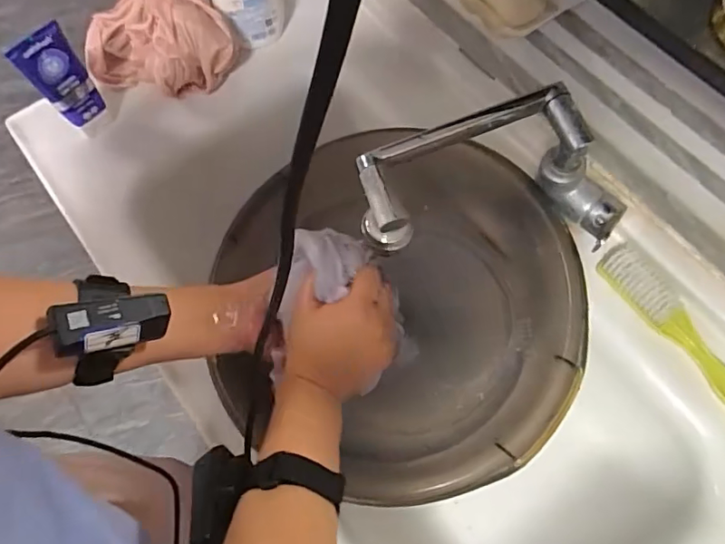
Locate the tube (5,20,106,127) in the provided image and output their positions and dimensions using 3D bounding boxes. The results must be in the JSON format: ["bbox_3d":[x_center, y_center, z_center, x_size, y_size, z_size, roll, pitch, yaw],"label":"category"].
[{"bbox_3d":[-0.328,-0.206,0.582,0.055,0.135,0.019,-38,71,-13],"label":"tube"}]

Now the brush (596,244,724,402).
[{"bbox_3d":[0.325,0.070,0.514,0.037,0.024,0.230,-33,70,-11],"label":"brush"}]

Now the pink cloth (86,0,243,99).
[{"bbox_3d":[-0.253,-0.293,0.636,0.178,0.091,0.152,-21,68,-7],"label":"pink cloth"}]

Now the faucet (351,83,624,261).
[{"bbox_3d":[0.121,-0.084,0.476,0.244,0.103,0.100,-6,67,-1],"label":"faucet"}]

